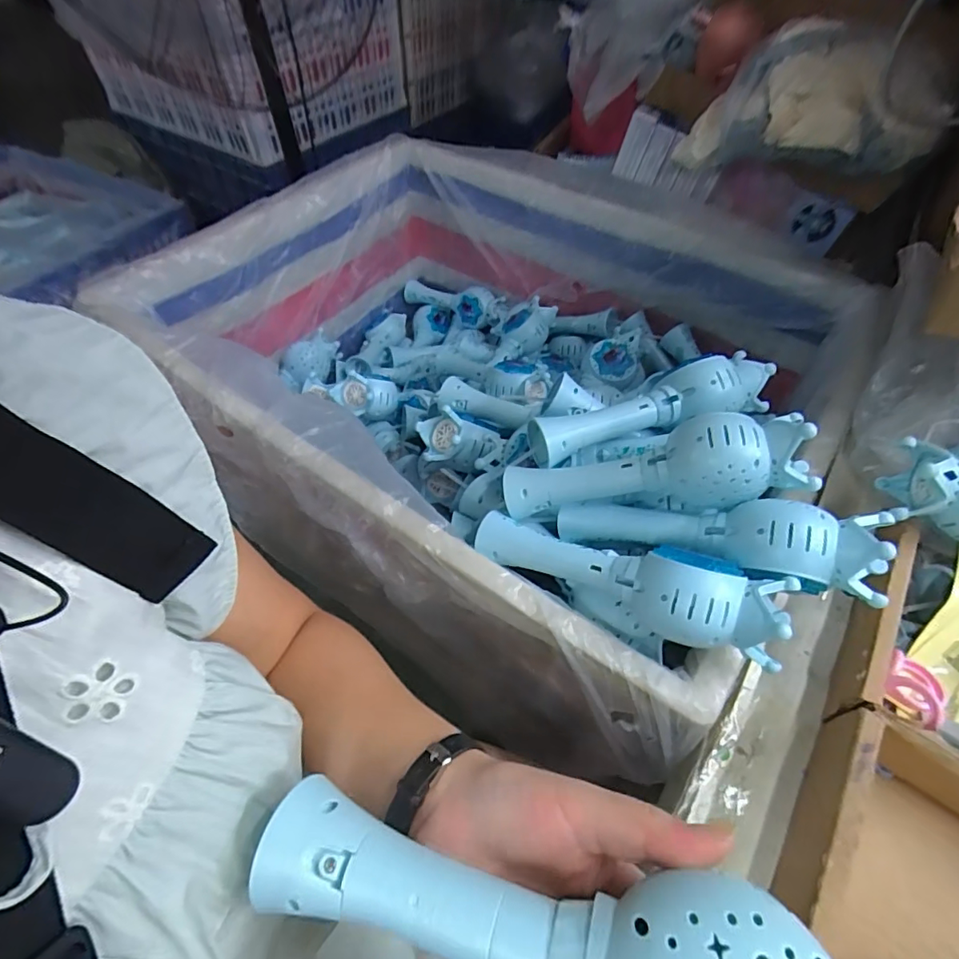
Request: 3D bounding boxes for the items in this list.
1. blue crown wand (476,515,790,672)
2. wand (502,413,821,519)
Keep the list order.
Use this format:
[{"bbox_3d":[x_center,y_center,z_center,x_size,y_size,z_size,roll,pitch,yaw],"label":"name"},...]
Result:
[{"bbox_3d":[0.104,0.073,0.397,0.235,0.067,0.065,13,51,35],"label":"blue crown wand"},{"bbox_3d":[0.132,-0.006,0.417,0.233,0.056,0.051,-11,47,26],"label":"wand"}]

